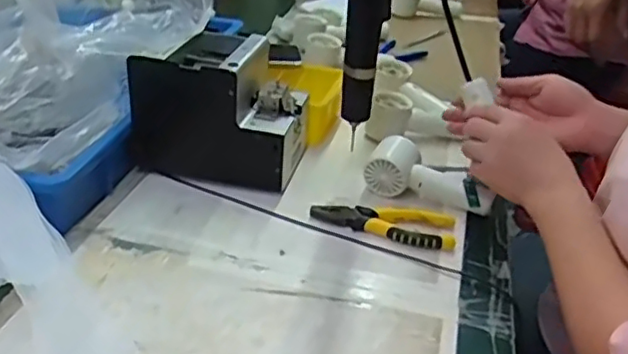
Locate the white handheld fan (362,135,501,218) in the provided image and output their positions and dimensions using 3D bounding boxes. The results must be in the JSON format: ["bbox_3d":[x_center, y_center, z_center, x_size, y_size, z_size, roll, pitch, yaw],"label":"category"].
[{"bbox_3d":[0.129,-0.003,0.730,0.132,0.053,0.058,14,32,17],"label":"white handheld fan"}]

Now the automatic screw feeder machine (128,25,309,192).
[{"bbox_3d":[-0.107,-0.080,0.747,0.181,0.150,0.115,8,31,8],"label":"automatic screw feeder machine"}]

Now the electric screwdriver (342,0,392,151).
[{"bbox_3d":[0.053,-0.157,0.637,0.032,0.230,0.040,-8,32,-16],"label":"electric screwdriver"}]

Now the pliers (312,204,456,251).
[{"bbox_3d":[0.075,0.048,0.681,0.150,0.018,0.056,11,32,13],"label":"pliers"}]

